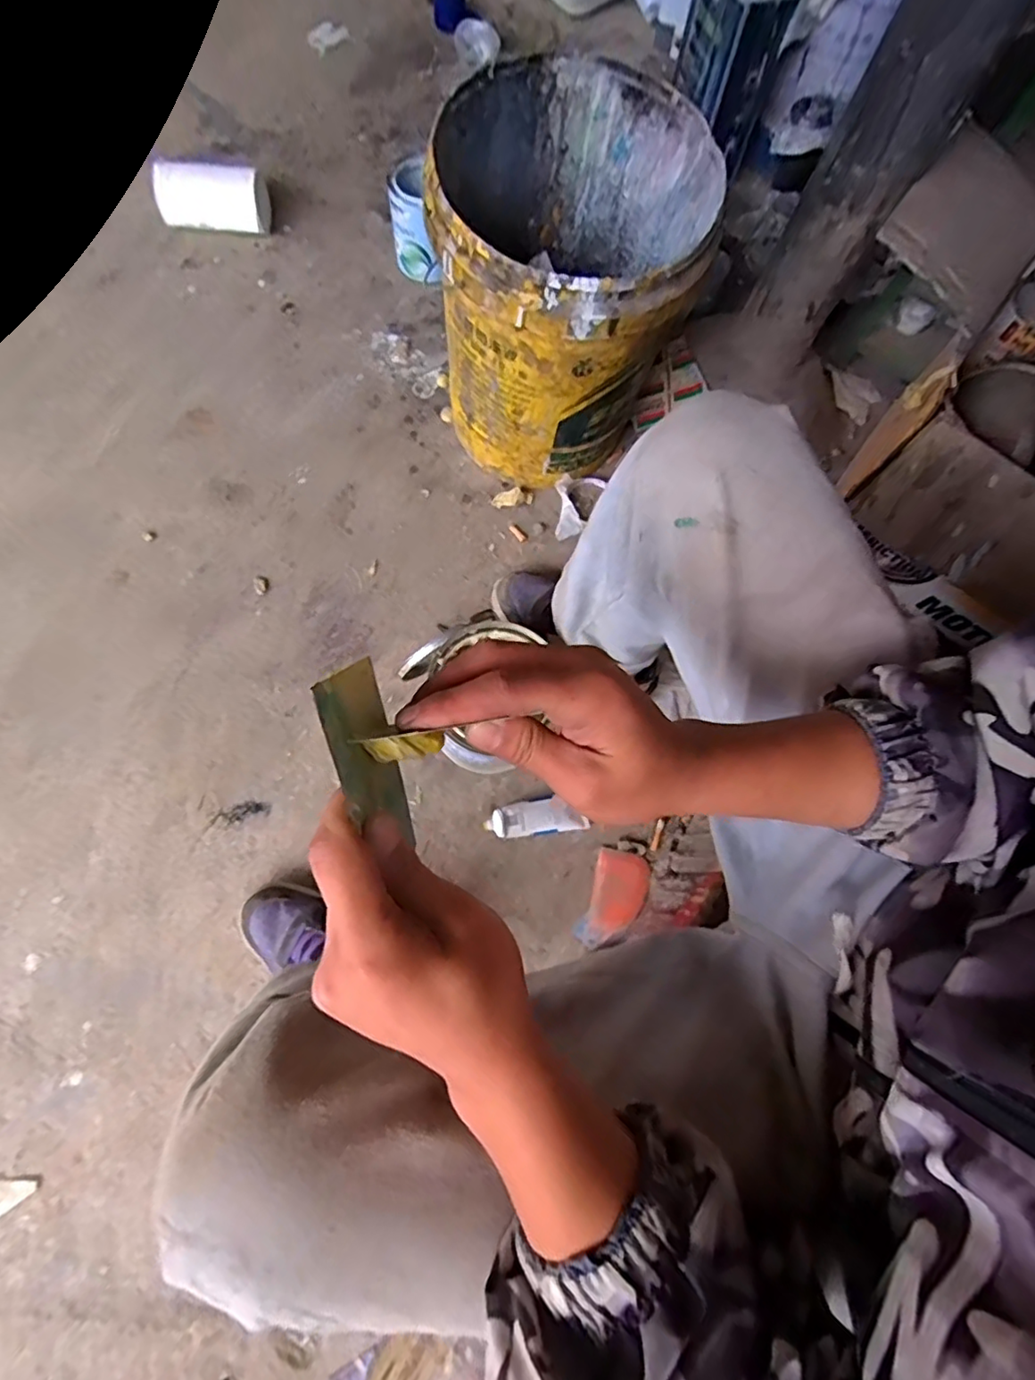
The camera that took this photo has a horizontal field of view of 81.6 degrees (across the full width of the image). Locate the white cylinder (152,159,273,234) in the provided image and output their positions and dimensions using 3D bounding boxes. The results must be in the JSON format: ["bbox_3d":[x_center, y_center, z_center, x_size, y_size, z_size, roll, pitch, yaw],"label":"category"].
[{"bbox_3d":[-0.501,-0.806,0.987,0.177,0.077,0.070,2,75,-2],"label":"white cylinder"}]

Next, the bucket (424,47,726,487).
[{"bbox_3d":[0.061,-0.471,0.767,0.287,0.367,0.295,1,74,-4],"label":"bucket"}]

